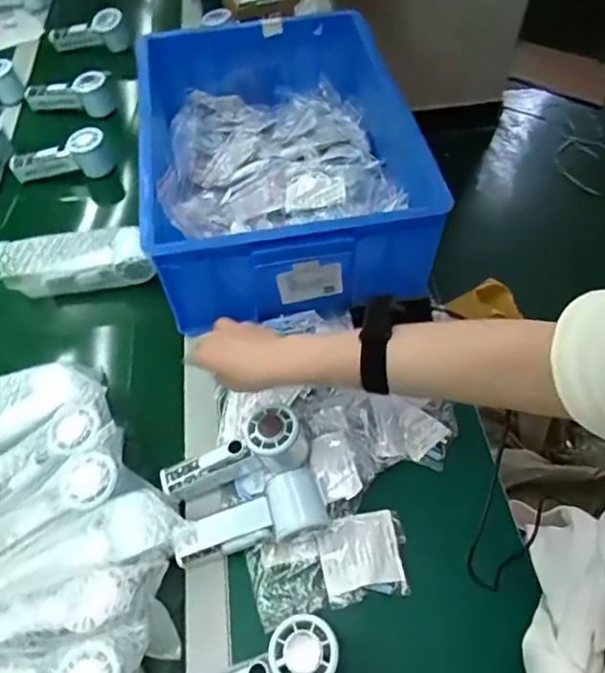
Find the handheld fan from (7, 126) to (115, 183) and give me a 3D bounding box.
[{"bbox_3d":[-0.394,-0.291,0.909,0.166,0.061,0.050,-11,56,-5],"label":"handheld fan"}]

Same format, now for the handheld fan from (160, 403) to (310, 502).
[{"bbox_3d":[-0.072,0.127,0.591,0.155,0.066,0.056,-25,57,1],"label":"handheld fan"}]

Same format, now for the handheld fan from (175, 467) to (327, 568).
[{"bbox_3d":[-0.055,0.182,0.556,0.154,0.047,0.065,-15,56,-8],"label":"handheld fan"}]

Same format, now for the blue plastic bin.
[{"bbox_3d":[-0.034,-0.259,0.786,0.351,0.141,0.460,-9,56,-4],"label":"blue plastic bin"}]

